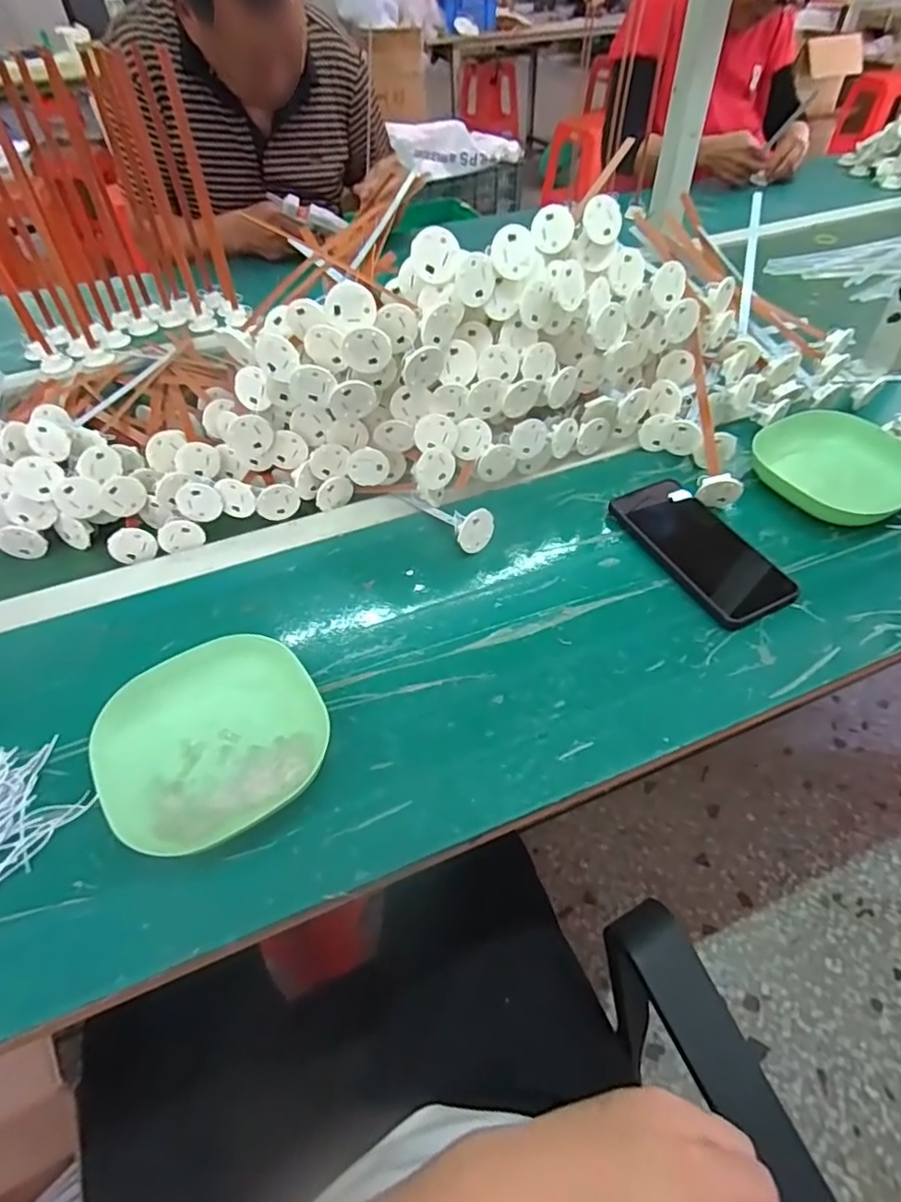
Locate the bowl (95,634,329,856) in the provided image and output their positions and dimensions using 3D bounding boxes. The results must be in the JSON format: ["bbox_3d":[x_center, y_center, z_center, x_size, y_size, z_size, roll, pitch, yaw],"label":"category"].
[{"bbox_3d":[-0.161,0.092,0.408,0.140,0.032,0.128,-28,54,-21],"label":"bowl"}]

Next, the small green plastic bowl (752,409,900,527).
[{"bbox_3d":[0.376,-0.134,0.583,0.138,0.031,0.144,-1,49,1],"label":"small green plastic bowl"}]

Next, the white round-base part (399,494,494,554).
[{"bbox_3d":[-0.007,-0.077,0.559,0.034,0.034,0.100,-37,43,-26],"label":"white round-base part"}]

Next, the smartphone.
[{"bbox_3d":[0.219,-0.049,0.523,0.082,0.015,0.162,-20,55,-15],"label":"smartphone"}]

